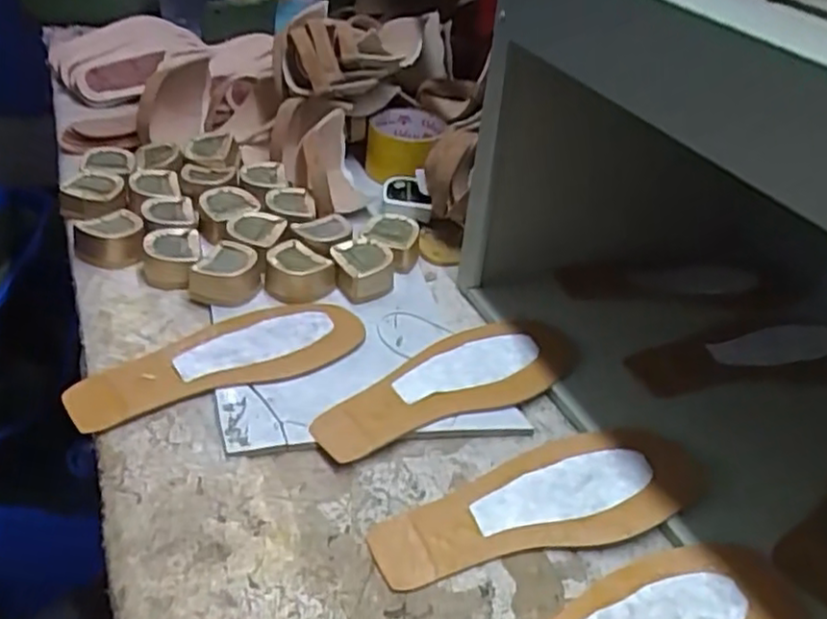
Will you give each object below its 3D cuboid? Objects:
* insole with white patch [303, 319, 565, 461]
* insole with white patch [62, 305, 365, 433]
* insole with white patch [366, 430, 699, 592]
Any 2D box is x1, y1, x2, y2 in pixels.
[{"bbox_3d":[0.028,0.050,0.509,0.212,0.009,0.072,-15,42,-22],"label":"insole with white patch"},{"bbox_3d":[-0.134,0.035,0.506,0.209,0.009,0.073,-20,46,-32],"label":"insole with white patch"},{"bbox_3d":[0.079,0.116,0.432,0.212,0.010,0.070,-10,40,-15],"label":"insole with white patch"}]

